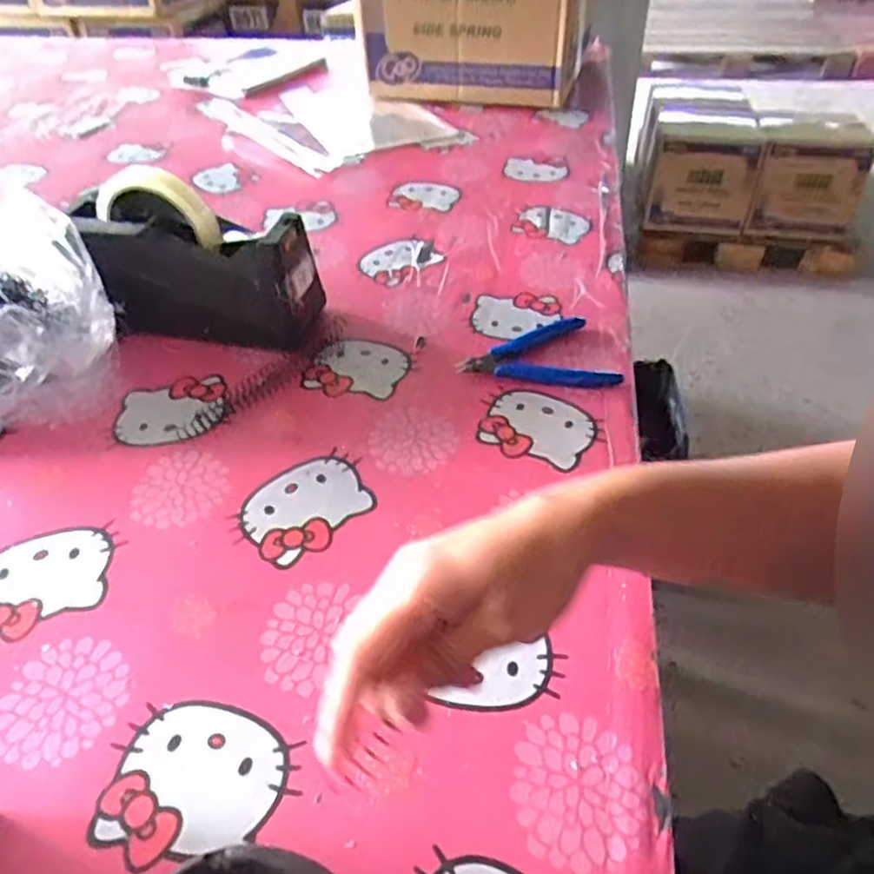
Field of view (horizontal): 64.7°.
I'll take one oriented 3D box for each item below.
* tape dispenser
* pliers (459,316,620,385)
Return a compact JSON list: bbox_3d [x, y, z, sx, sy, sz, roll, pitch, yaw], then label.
[{"bbox_3d":[-0.194,-0.142,0.558,0.186,0.121,0.067,6,44,8],"label":"tape dispenser"},{"bbox_3d":[0.084,-0.072,0.563,0.122,0.008,0.087,5,43,6],"label":"pliers"}]

